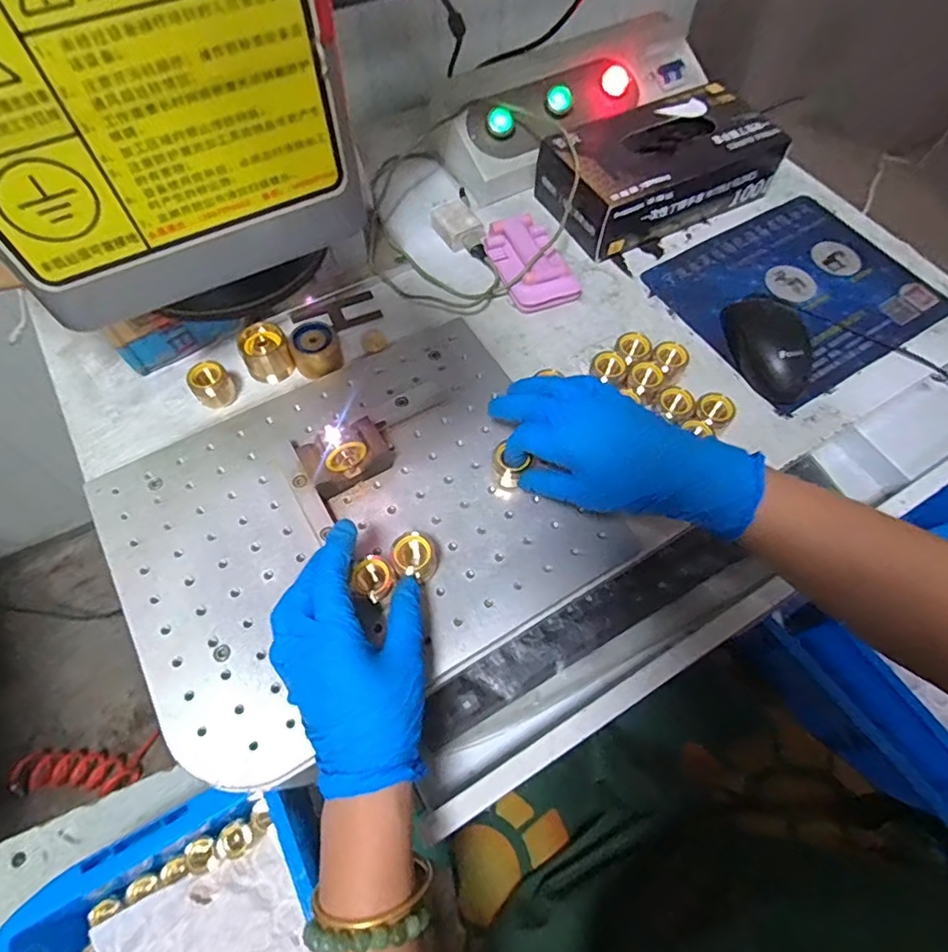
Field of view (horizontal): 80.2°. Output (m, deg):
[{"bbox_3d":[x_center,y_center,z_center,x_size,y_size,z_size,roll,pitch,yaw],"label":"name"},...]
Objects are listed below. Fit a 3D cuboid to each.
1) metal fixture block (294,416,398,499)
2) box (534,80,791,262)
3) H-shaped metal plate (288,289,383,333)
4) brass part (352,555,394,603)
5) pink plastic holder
[{"bbox_3d":[-0.095,-0.017,0.428,0.066,0.044,0.043,-25,65,-13],"label":"metal fixture block"},{"bbox_3d":[0.196,-0.323,0.591,0.229,0.074,0.120,-24,65,-12],"label":"box"},{"bbox_3d":[-0.130,-0.152,0.532,0.079,0.005,0.039,-22,64,-11],"label":"H-shaped metal plate"},{"bbox_3d":[-0.068,0.069,0.385,0.026,0.015,0.026,-1,100,-3],"label":"brass part"},{"bbox_3d":[0.057,-0.215,0.563,0.066,0.026,0.115,-19,64,-10],"label":"pink plastic holder"}]

